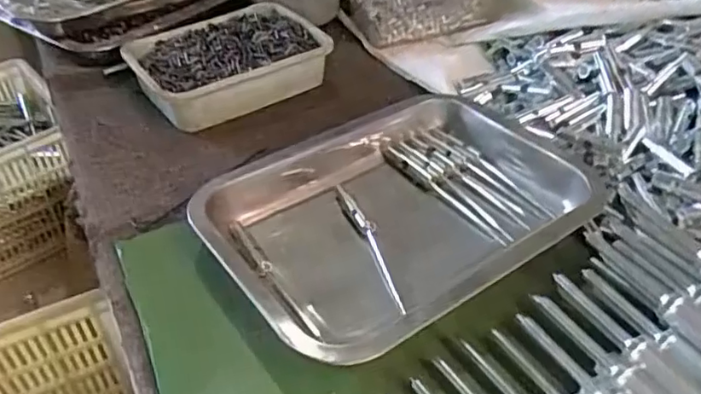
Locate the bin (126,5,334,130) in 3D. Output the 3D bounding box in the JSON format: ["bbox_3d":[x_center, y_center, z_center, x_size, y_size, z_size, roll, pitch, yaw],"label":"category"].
[{"bbox_3d":[-0.119,-0.131,0.620,0.183,0.051,0.130,-26,47,-24],"label":"bin"}]

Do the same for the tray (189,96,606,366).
[{"bbox_3d":[0.038,0.010,0.454,0.269,0.043,0.194,-27,48,-25],"label":"tray"}]

